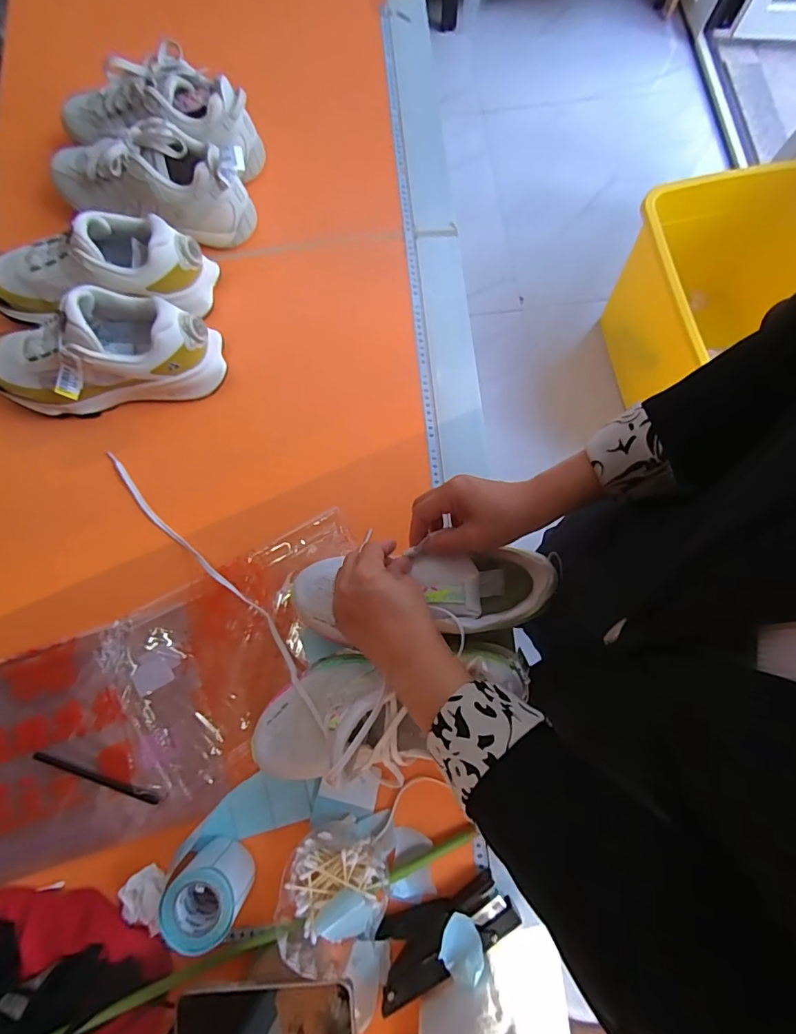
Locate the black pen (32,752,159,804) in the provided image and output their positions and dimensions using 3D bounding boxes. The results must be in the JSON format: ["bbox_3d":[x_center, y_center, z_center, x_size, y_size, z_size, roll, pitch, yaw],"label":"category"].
[{"bbox_3d":[-0.322,0.277,0.503,0.147,0.010,0.009,16,78,4],"label":"black pen"}]

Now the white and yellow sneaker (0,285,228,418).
[{"bbox_3d":[-0.355,-0.189,0.547,0.275,0.110,0.093,-11,77,-1],"label":"white and yellow sneaker"}]

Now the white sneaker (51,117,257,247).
[{"bbox_3d":[-0.318,-0.423,0.597,0.263,0.107,0.089,14,78,4],"label":"white sneaker"}]

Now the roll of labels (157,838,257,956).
[{"bbox_3d":[-0.181,0.359,0.454,0.066,0.064,0.065,0,77,1],"label":"roll of labels"}]

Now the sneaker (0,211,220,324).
[{"bbox_3d":[-0.372,-0.294,0.567,0.273,0.094,0.093,-11,77,-1],"label":"sneaker"}]

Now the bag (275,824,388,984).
[{"bbox_3d":[-0.062,0.356,0.449,0.099,0.060,0.105,34,80,8],"label":"bag"}]

